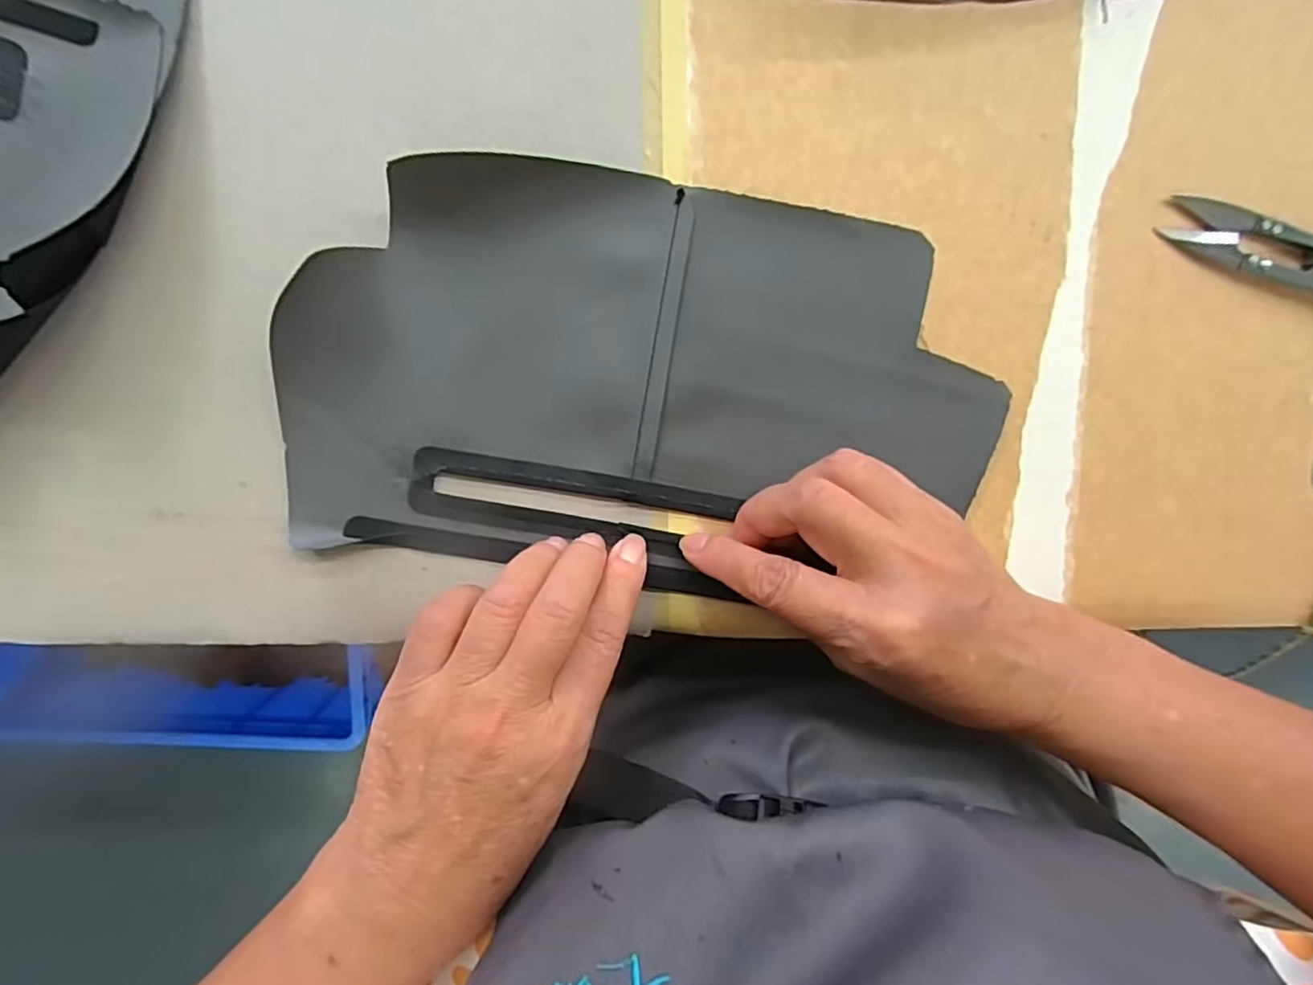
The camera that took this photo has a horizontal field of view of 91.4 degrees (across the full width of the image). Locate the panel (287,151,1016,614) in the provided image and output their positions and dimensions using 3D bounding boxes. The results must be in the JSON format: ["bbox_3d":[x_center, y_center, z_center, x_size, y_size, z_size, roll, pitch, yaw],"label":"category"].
[{"bbox_3d":[-0.005,-0.044,0.265,0.283,0.010,0.159,8,98,-2],"label":"panel"}]

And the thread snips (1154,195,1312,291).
[{"bbox_3d":[0.257,-0.096,0.258,0.102,0.011,0.022,18,97,-3],"label":"thread snips"}]

